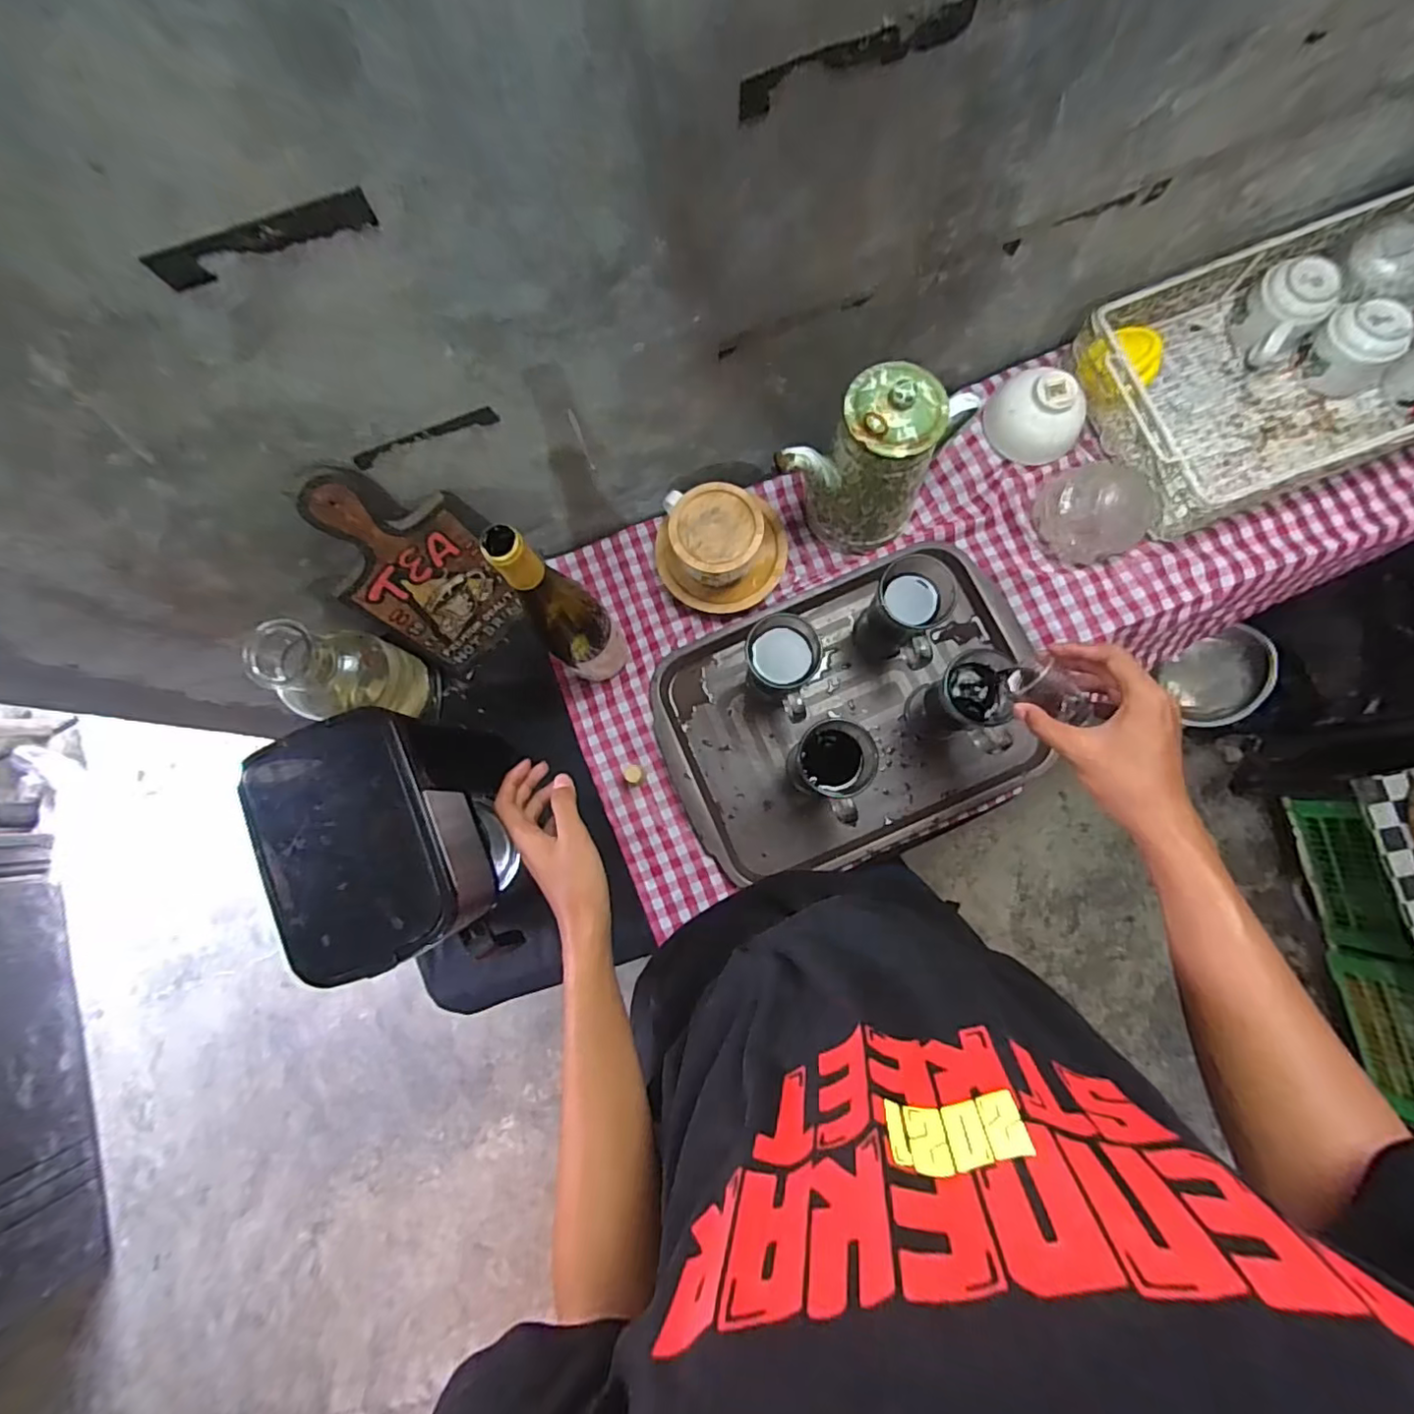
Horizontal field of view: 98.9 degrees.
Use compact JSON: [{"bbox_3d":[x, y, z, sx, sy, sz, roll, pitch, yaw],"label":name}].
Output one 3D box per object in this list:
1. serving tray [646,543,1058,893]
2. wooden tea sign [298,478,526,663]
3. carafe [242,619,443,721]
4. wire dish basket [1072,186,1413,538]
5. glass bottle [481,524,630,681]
[{"bbox_3d":[0.166,0.007,0.711,0.425,0.021,0.288,-22,81,-1],"label":"serving tray"},{"bbox_3d":[-0.292,-0.137,0.625,0.127,0.274,0.010,-45,66,-5],"label":"wooden tea sign"},{"bbox_3d":[-0.385,-0.037,0.656,0.094,0.198,0.083,-7,81,1],"label":"carafe"},{"bbox_3d":[0.658,-0.386,0.672,0.427,0.094,0.256,-21,81,-1],"label":"wire dish basket"},{"bbox_3d":[-0.140,-0.091,0.587,0.068,0.329,0.068,0,81,3],"label":"glass bottle"}]

